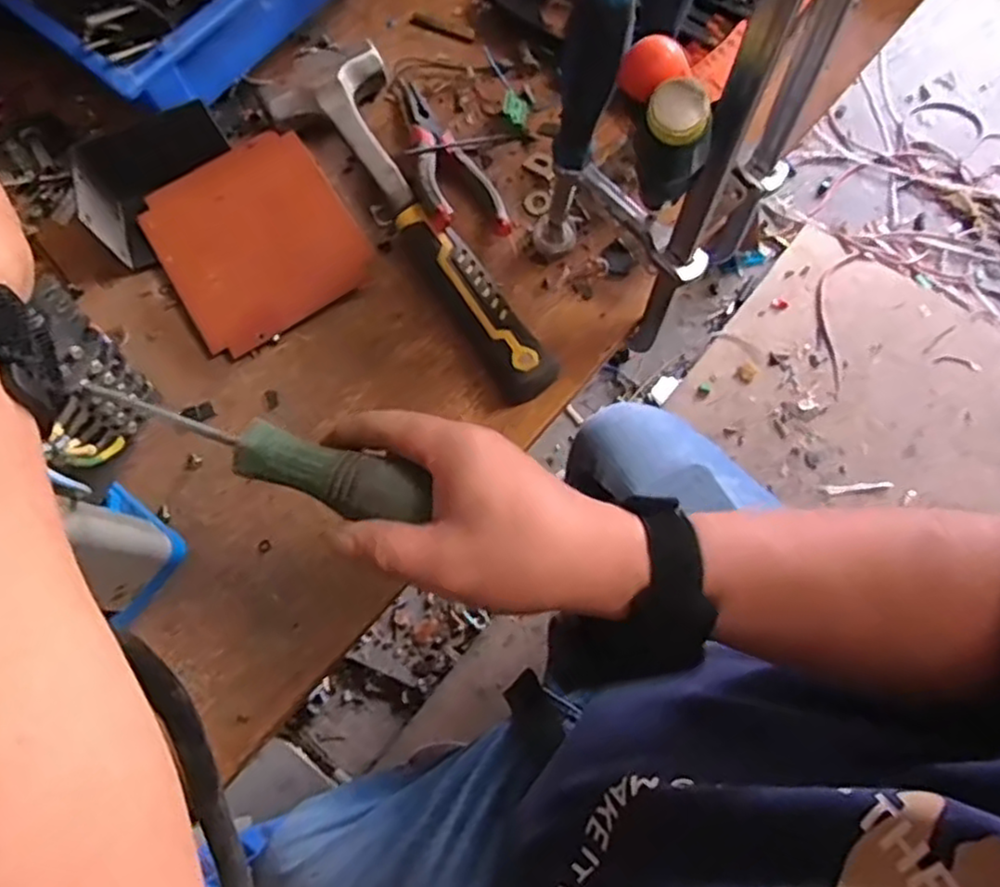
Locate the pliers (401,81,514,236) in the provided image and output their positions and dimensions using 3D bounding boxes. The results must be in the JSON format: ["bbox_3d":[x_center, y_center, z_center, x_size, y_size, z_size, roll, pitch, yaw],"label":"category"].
[{"bbox_3d":[-0.040,-0.210,0.501,0.051,0.036,0.149,-19,69,-4],"label":"pliers"}]

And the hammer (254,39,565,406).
[{"bbox_3d":[-0.065,-0.148,0.477,0.087,0.040,0.288,-26,70,-7],"label":"hammer"}]

